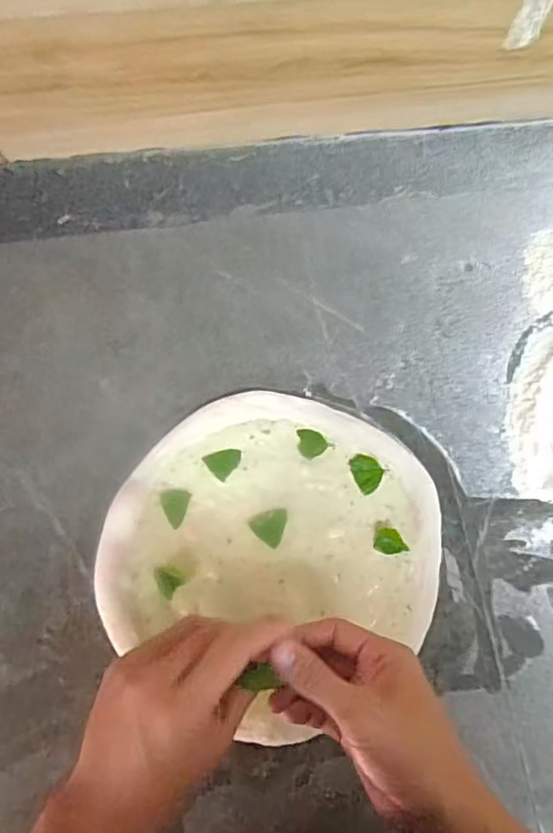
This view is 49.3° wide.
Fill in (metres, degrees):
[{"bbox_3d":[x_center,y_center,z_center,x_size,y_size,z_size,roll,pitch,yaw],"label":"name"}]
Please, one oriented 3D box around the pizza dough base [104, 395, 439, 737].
[{"bbox_3d":[0.000,0.109,0.526,0.276,0.015,0.264,1,71,-2],"label":"pizza dough base"}]

